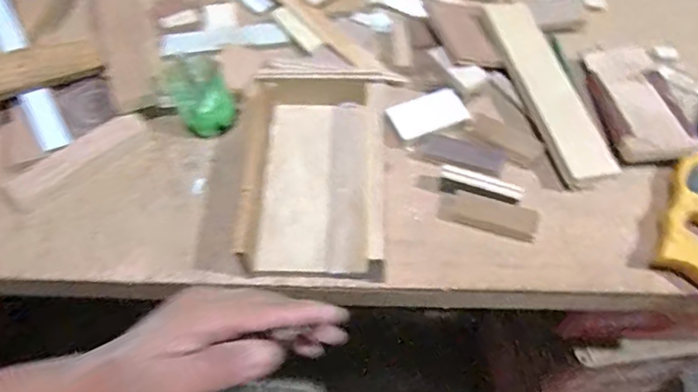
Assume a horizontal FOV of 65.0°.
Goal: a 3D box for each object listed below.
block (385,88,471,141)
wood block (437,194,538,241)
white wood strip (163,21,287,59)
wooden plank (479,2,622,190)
[{"bbox_3d":[0.084,-0.087,0.586,0.078,0.011,0.043,-20,64,-9],"label":"block"},{"bbox_3d":[0.133,0.018,0.529,0.092,0.015,0.029,17,64,9],"label":"wood block"},{"bbox_3d":[-0.151,-0.190,0.660,0.148,0.004,0.035,-9,63,-3],"label":"white wood strip"},{"bbox_3d":[0.217,-0.121,0.607,0.061,0.015,0.244,-15,63,-6],"label":"wooden plank"}]

